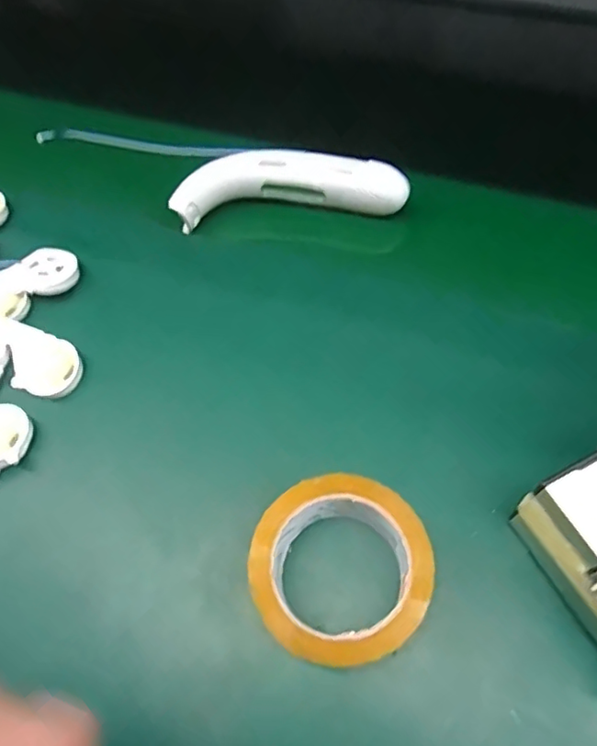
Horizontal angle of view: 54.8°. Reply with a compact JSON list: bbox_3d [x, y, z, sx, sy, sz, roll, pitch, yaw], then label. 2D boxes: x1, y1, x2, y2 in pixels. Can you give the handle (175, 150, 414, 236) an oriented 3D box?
[{"bbox_3d":[-0.007,-0.161,0.507,0.198,0.058,0.036,-5,63,2],"label":"handle"}]

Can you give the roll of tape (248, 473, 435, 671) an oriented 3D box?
[{"bbox_3d":[0.026,0.121,0.347,0.102,0.053,0.102,-2,63,4],"label":"roll of tape"}]

